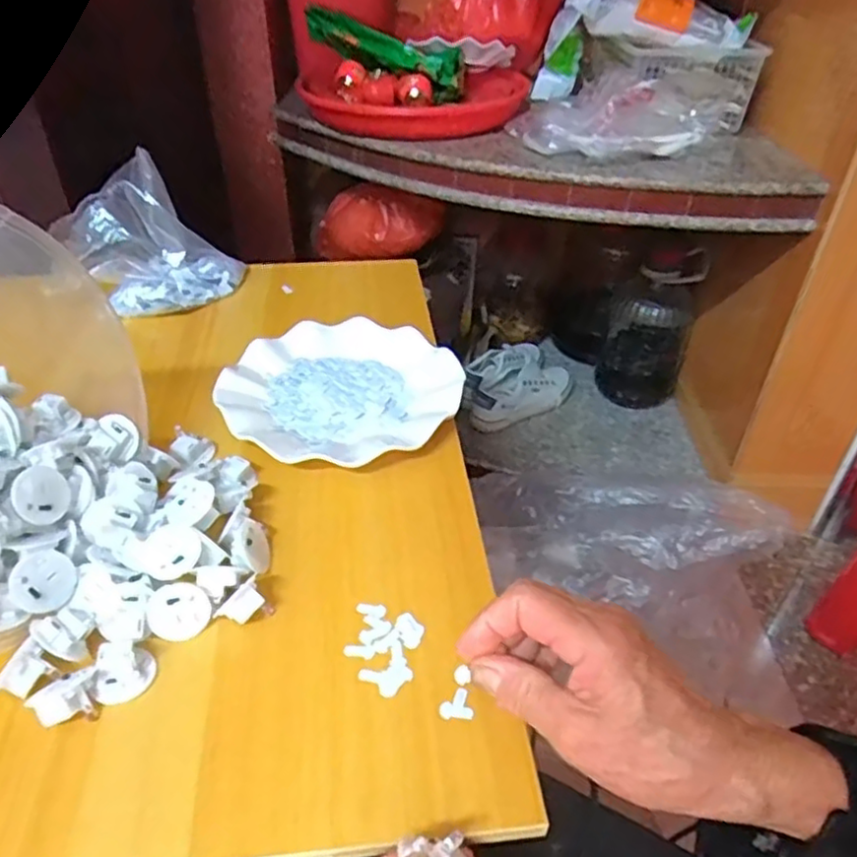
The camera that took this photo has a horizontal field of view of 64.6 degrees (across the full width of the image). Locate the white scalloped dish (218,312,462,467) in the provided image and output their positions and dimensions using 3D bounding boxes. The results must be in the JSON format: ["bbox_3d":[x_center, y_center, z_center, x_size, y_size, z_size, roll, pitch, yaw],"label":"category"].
[{"bbox_3d":[-0.067,-0.030,0.538,0.180,0.023,0.172,0,39,0],"label":"white scalloped dish"}]

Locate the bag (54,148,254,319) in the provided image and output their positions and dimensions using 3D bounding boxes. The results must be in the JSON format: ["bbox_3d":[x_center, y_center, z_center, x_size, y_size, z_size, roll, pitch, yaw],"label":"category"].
[{"bbox_3d":[-0.269,-0.182,0.660,0.113,0.104,0.137,21,43,23],"label":"bag"}]

